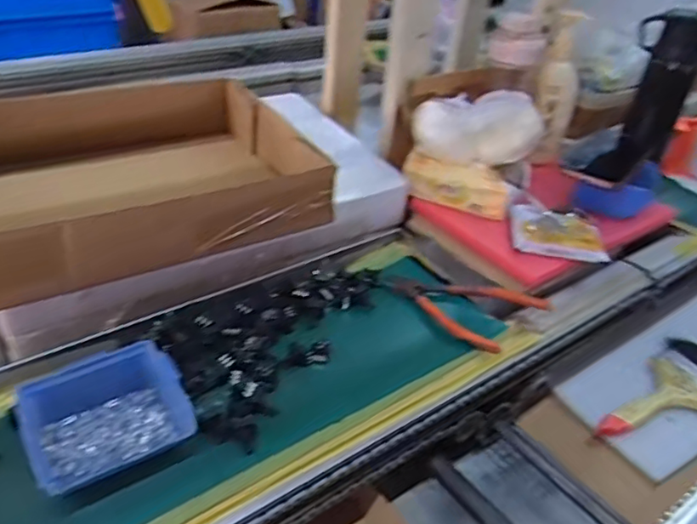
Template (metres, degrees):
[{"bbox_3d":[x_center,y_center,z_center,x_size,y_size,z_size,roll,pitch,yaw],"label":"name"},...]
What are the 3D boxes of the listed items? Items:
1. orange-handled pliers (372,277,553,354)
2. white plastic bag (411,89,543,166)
[{"bbox_3d":[0.109,0.036,0.611,0.151,0.025,0.097,31,43,32],"label":"orange-handled pliers"},{"bbox_3d":[0.151,-0.159,0.697,0.145,0.094,0.055,8,35,5],"label":"white plastic bag"}]

